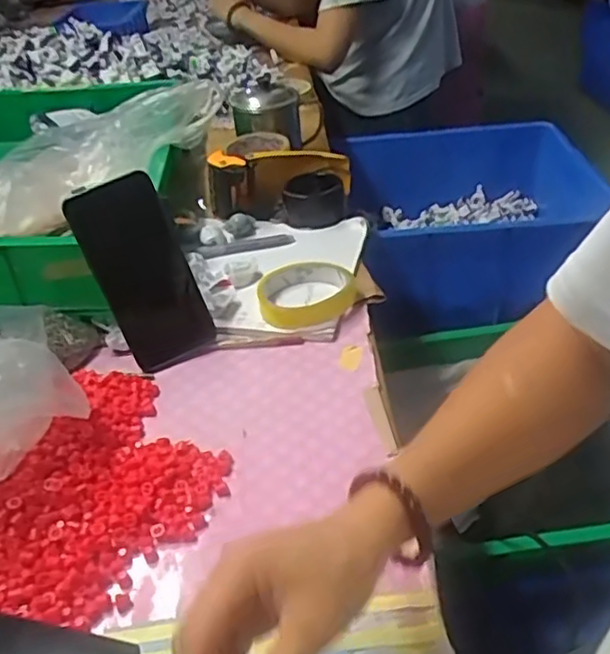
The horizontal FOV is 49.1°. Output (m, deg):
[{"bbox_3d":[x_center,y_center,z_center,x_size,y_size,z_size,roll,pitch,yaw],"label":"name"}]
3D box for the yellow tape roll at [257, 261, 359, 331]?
[{"bbox_3d":[0.003,-0.033,0.647,0.095,0.028,0.095,-3,37,2],"label":"yellow tape roll"}]

